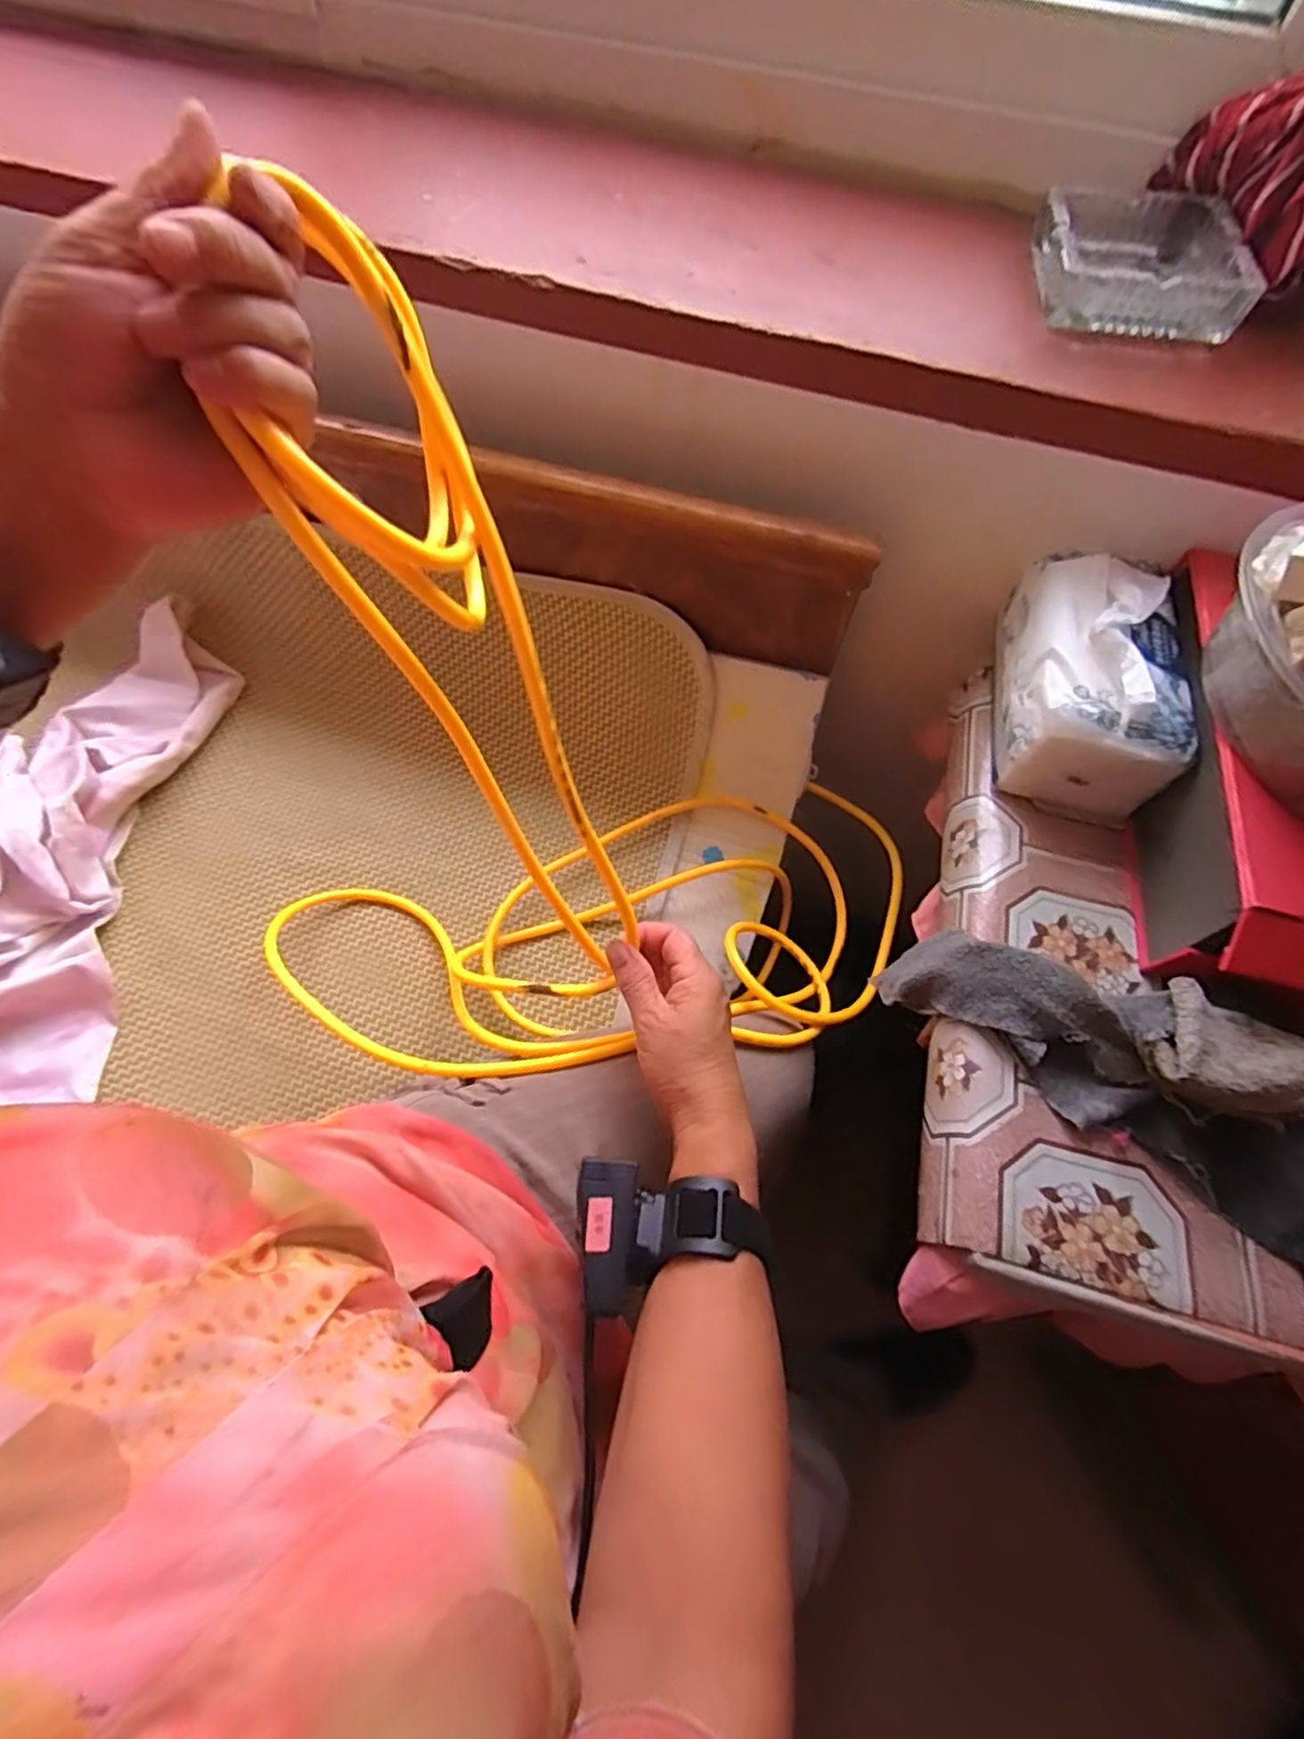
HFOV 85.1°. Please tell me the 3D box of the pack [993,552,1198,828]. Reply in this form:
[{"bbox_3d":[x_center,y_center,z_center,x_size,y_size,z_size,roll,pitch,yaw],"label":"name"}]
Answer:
[{"bbox_3d":[0.287,-0.132,0.474,0.095,0.075,0.169,15,63,4],"label":"pack"}]

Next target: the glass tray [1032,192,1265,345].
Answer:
[{"bbox_3d":[0.313,-0.397,0.467,0.121,0.039,0.116,7,62,0],"label":"glass tray"}]

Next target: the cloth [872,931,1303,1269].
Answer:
[{"bbox_3d":[0.264,0.110,0.393,0.252,0.098,0.094,33,65,13],"label":"cloth"}]

